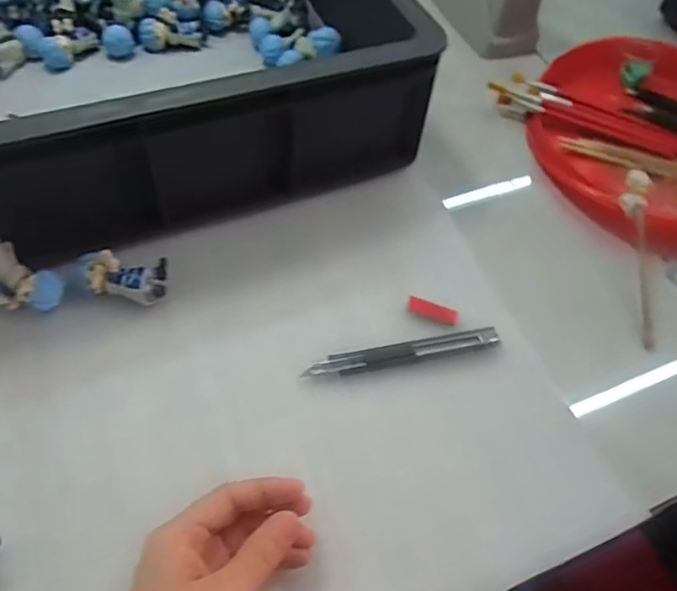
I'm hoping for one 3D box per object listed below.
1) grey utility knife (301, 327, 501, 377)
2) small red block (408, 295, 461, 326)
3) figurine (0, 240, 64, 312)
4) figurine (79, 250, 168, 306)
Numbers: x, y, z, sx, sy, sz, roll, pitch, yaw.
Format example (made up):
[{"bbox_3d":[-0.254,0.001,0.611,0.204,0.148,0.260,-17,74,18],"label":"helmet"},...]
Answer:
[{"bbox_3d":[0.046,0.039,0.401,0.136,0.004,0.016,-9,57,-11],"label":"grey utility knife"},{"bbox_3d":[0.069,0.011,0.422,0.037,0.004,0.014,18,56,8],"label":"small red block"},{"bbox_3d":[-0.216,-0.010,0.392,0.049,0.038,0.032,25,57,12],"label":"figurine"},{"bbox_3d":[-0.148,-0.015,0.400,0.057,0.022,0.027,17,54,-15],"label":"figurine"}]

